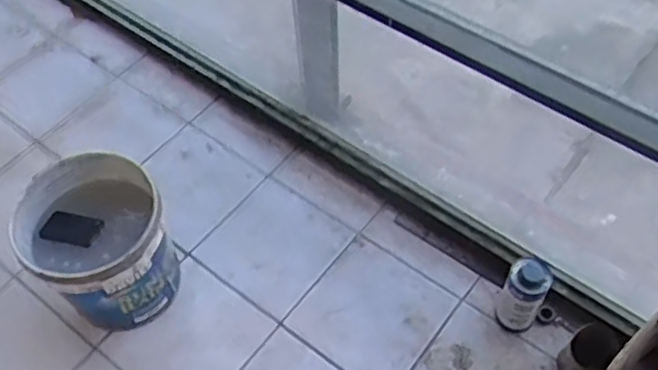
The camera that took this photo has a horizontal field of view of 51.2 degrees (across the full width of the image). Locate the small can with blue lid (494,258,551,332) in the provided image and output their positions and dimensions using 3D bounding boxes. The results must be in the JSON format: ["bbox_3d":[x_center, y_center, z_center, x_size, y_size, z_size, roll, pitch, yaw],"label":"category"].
[{"bbox_3d":[0.409,0.232,1.450,0.084,0.227,0.084,-1,56,2],"label":"small can with blue lid"}]

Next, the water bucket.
[{"bbox_3d":[-0.499,0.150,1.561,0.281,0.322,0.308,-1,56,2],"label":"water bucket"}]

